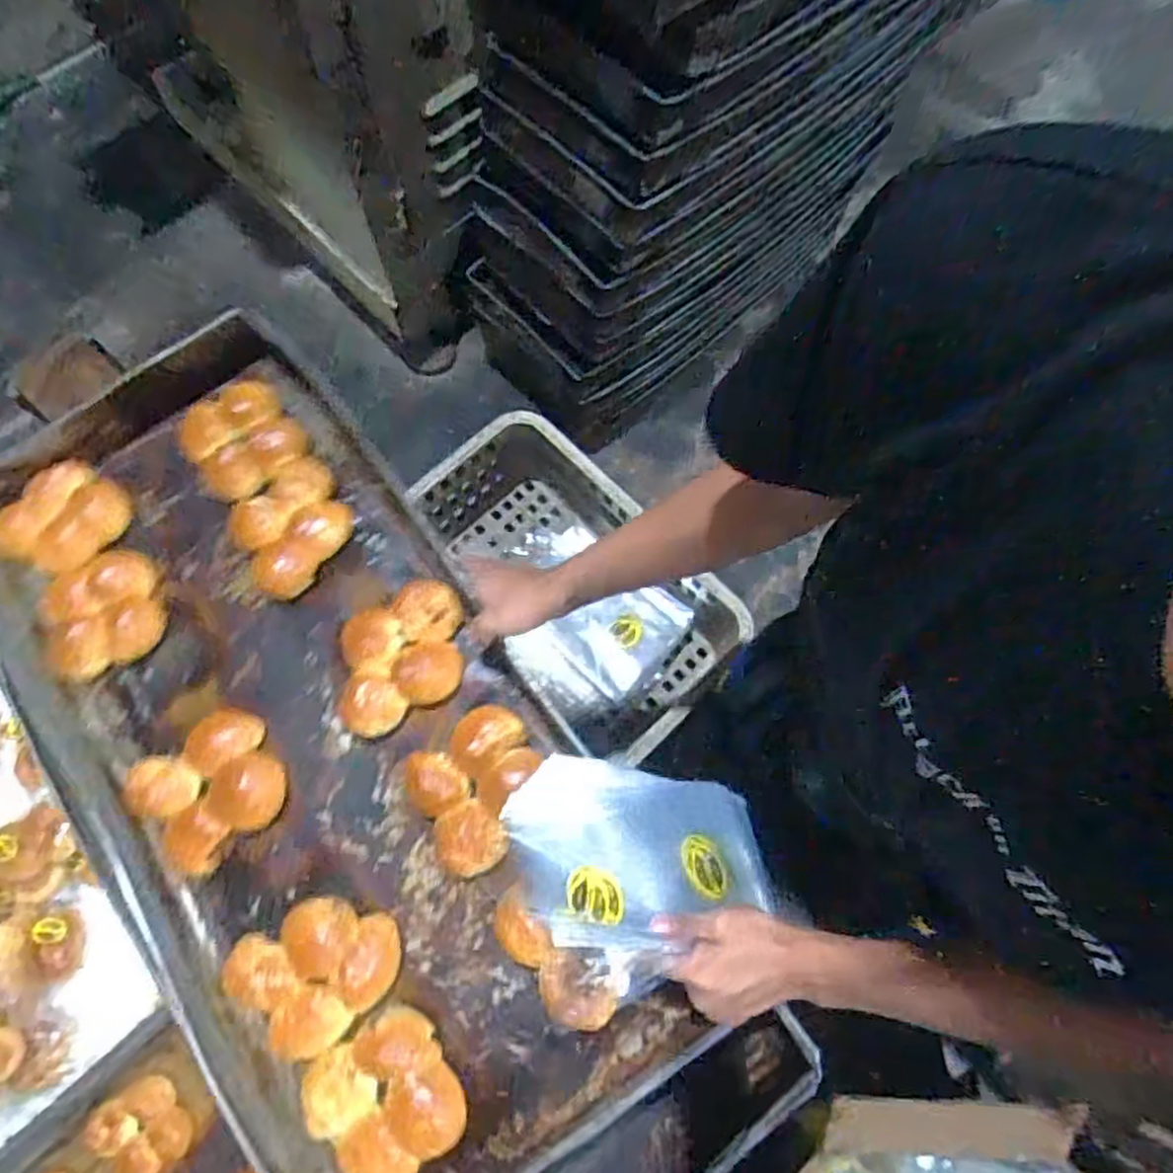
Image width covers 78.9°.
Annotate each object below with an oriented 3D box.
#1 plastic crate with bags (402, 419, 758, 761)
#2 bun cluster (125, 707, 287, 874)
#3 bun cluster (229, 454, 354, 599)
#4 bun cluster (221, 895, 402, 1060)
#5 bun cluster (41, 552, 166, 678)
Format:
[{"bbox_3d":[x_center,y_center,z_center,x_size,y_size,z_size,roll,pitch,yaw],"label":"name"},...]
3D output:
[{"bbox_3d":[-0.027,0.005,0.893,0.241,0.149,0.405,-43,77,-13],"label":"plastic crate with bags"},{"bbox_3d":[-0.343,0.187,0.639,0.135,0.040,0.115,-29,74,-9],"label":"bun cluster"},{"bbox_3d":[-0.293,-0.059,0.714,0.114,0.035,0.119,-33,75,-10],"label":"bun cluster"},{"bbox_3d":[-0.226,0.315,0.594,0.124,0.030,0.110,-43,77,-13],"label":"bun cluster"},{"bbox_3d":[-0.481,0.024,0.700,0.109,0.030,0.112,-26,74,-8],"label":"bun cluster"}]

